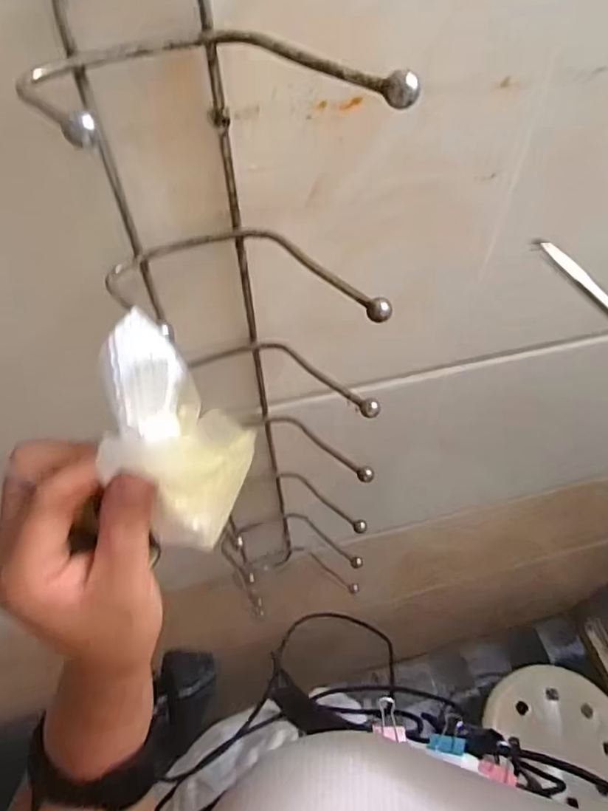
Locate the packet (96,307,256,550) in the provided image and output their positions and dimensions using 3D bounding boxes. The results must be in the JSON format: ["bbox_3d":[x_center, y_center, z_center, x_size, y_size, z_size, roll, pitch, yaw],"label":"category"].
[{"bbox_3d":[-0.050,0.011,0.230,0.053,0.096,0.016,-30,26,-21],"label":"packet"}]

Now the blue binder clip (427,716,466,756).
[{"bbox_3d":[0.105,0.238,0.419,0.026,0.007,0.028,-7,27,40],"label":"blue binder clip"}]

